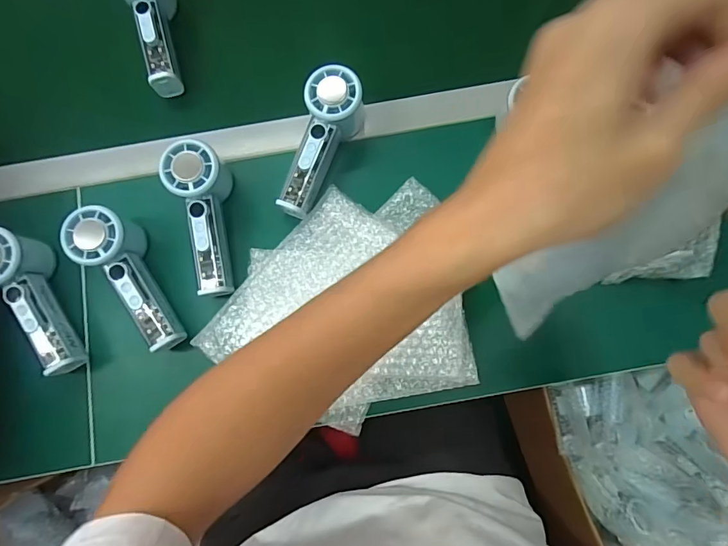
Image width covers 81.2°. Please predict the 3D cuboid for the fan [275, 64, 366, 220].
[{"bbox_3d":[-0.045,-0.131,0.447,0.061,0.065,0.150,15,80,4],"label":"fan"}]

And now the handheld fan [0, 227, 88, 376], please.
[{"bbox_3d":[-0.333,0.028,0.428,0.053,0.054,0.157,-29,92,-4],"label":"handheld fan"}]

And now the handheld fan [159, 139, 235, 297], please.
[{"bbox_3d":[-0.165,-0.054,0.443,0.056,0.056,0.156,-9,92,-1],"label":"handheld fan"}]

